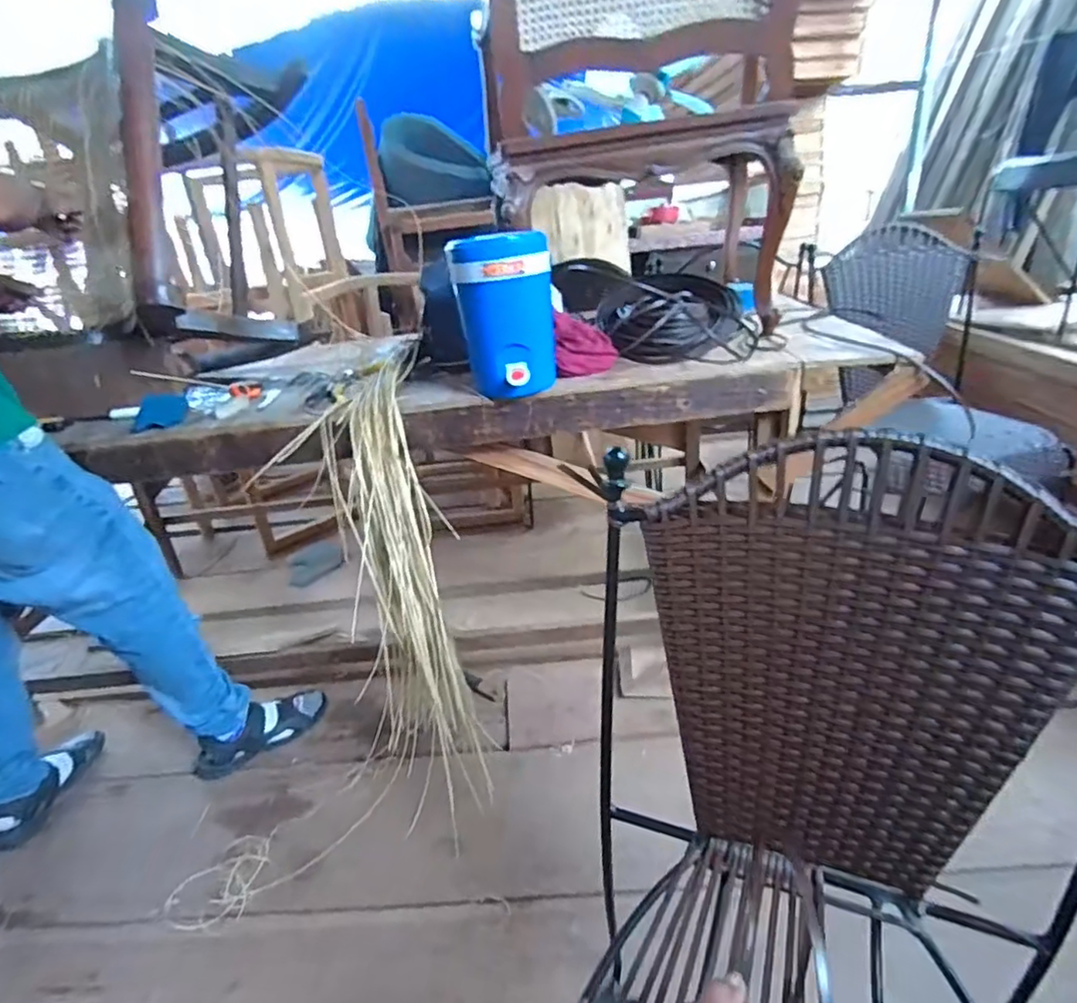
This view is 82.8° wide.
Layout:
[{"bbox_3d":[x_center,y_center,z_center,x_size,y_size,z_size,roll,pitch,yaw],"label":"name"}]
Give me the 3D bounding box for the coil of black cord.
[{"bbox_3d":[0.289,-0.391,1.281,0.308,0.130,0.366,0,26,15],"label":"coil of black cord"}]

